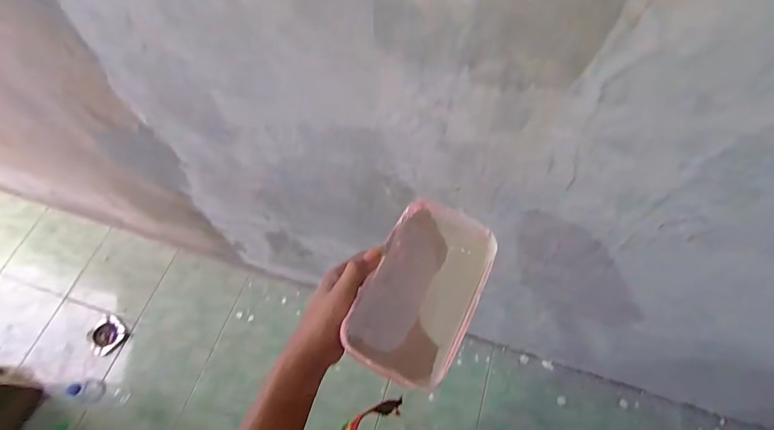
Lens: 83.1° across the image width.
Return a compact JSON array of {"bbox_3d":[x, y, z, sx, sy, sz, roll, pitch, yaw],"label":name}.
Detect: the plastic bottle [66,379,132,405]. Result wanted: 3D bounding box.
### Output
[{"bbox_3d":[-0.871,0.539,1.323,0.082,0.236,0.066,7,63,7],"label":"plastic bottle"}]

